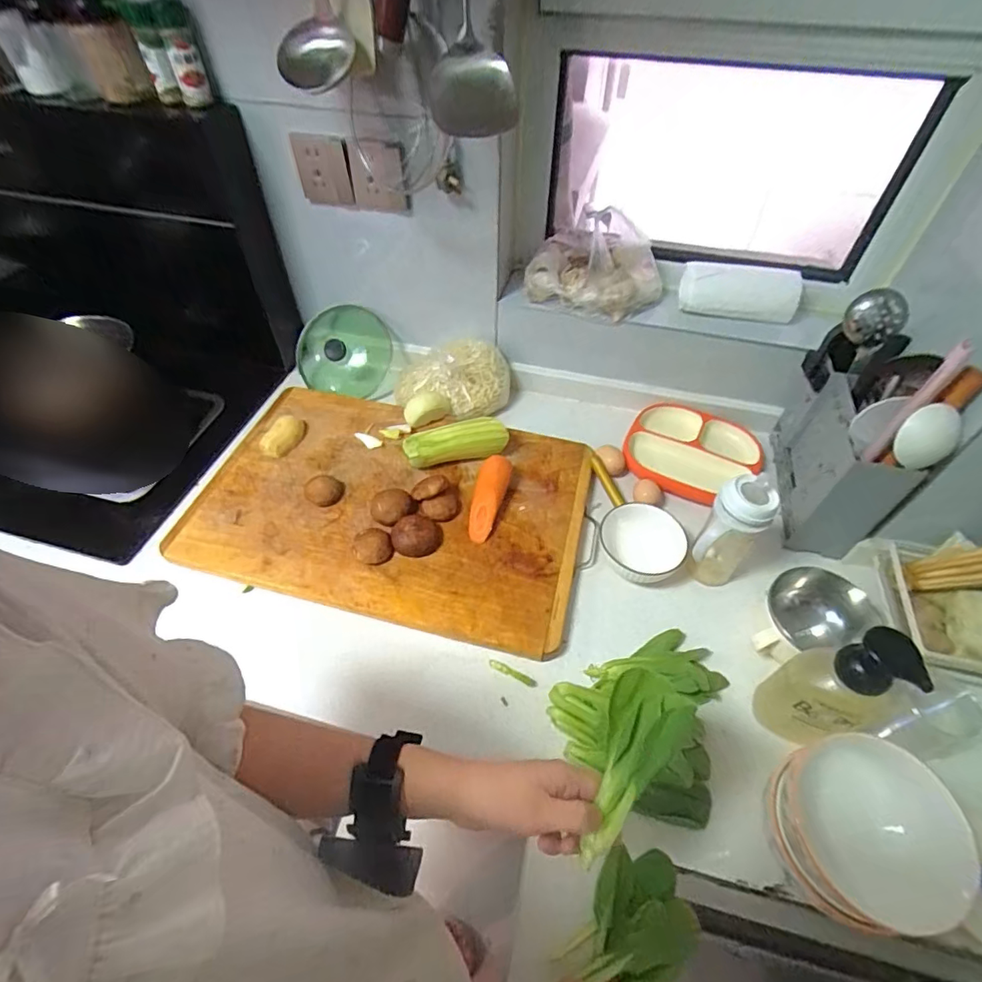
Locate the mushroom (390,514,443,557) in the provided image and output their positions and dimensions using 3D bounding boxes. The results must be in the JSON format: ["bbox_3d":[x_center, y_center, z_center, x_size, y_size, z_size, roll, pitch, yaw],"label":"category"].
[{"bbox_3d":[-0.101,0.060,0.697,0.067,0.026,0.056,-9,51,-7],"label":"mushroom"}]

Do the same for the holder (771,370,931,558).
[{"bbox_3d":[0.489,-0.051,0.730,0.087,0.179,0.232,12,52,10],"label":"holder"}]

